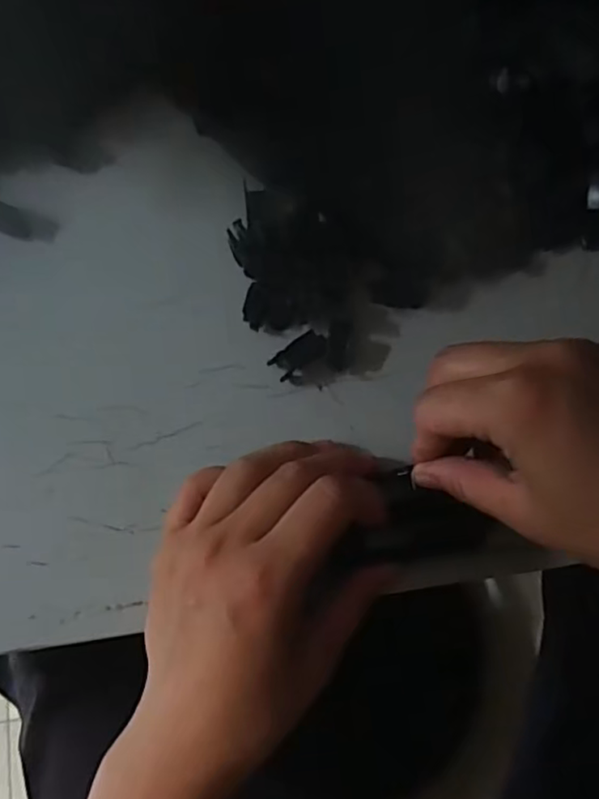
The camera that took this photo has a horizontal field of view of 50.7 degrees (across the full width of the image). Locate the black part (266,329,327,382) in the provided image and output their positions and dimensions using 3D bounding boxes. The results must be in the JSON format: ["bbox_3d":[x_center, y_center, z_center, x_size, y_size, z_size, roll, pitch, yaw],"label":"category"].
[{"bbox_3d":[0.000,-0.021,0.291,0.028,0.006,0.012,-38,79,-10],"label":"black part"}]

